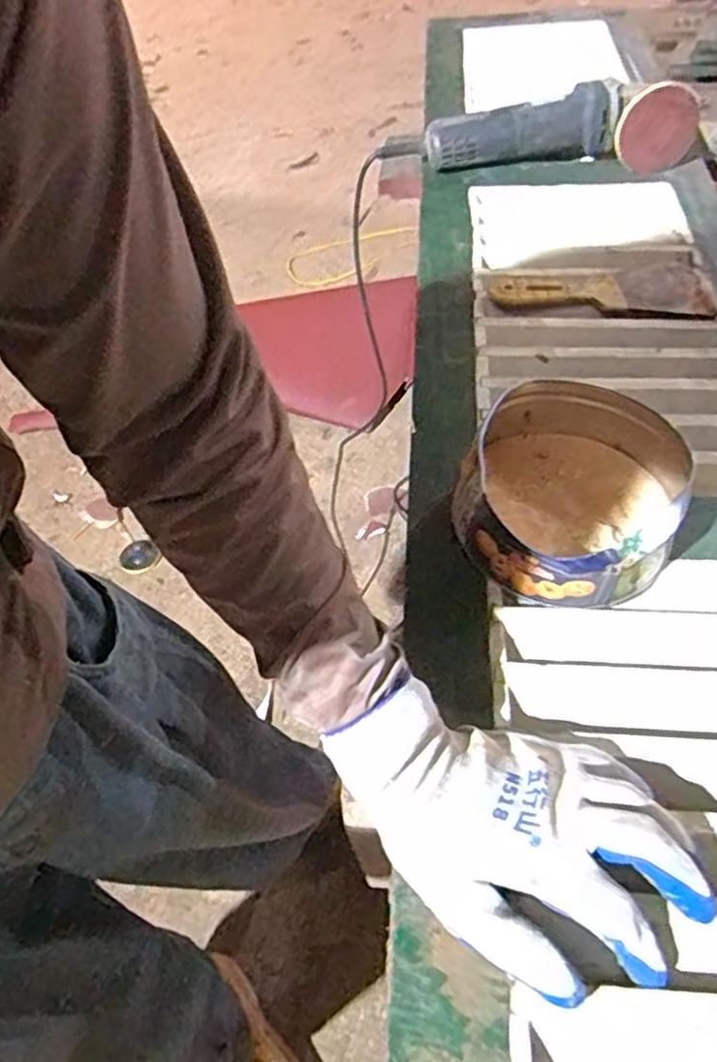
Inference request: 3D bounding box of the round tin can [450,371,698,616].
[{"bbox_3d":[0.142,-0.024,0.498,0.140,0.056,0.160,19,54,16],"label":"round tin can"}]

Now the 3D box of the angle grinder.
[{"bbox_3d":[0.226,-0.455,0.828,0.294,0.091,0.080,3,51,4],"label":"angle grinder"}]

